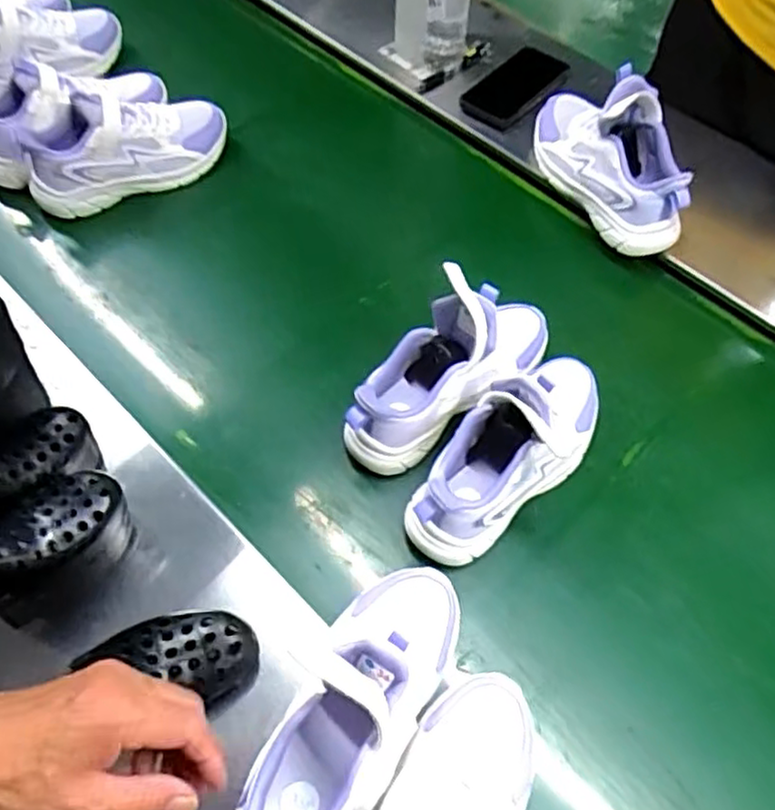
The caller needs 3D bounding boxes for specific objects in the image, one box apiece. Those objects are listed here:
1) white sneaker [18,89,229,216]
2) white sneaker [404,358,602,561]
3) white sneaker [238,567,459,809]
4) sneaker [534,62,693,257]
[{"bbox_3d":[-0.329,-0.335,0.871,0.253,0.109,0.090,-25,64,-15],"label":"white sneaker"},{"bbox_3d":[0.121,0.038,0.650,0.244,0.131,0.085,-38,68,-21],"label":"white sneaker"},{"bbox_3d":[-0.023,0.221,0.502,0.084,0.105,0.245,25,62,12],"label":"white sneaker"},{"bbox_3d":[0.251,-0.304,0.798,0.083,0.142,0.246,-17,62,-12],"label":"sneaker"}]

